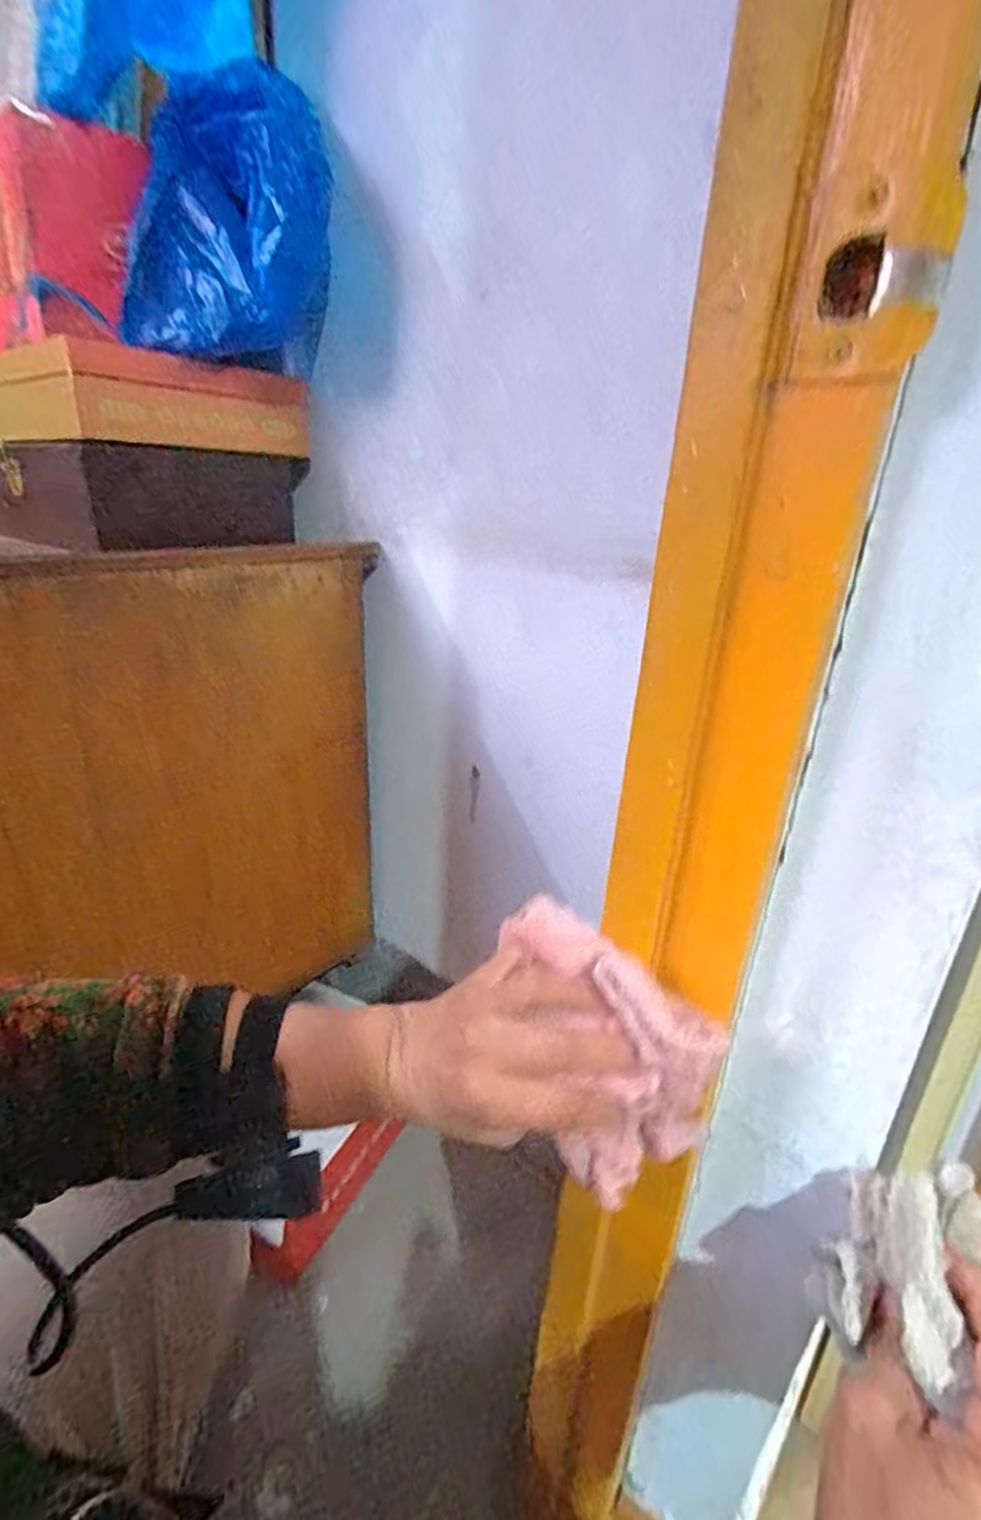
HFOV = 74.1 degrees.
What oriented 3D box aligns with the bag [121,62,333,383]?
[{"bbox_3d":[-0.250,-0.511,0.608,0.183,0.221,0.149,-5,24,-21],"label":"bag"}]

